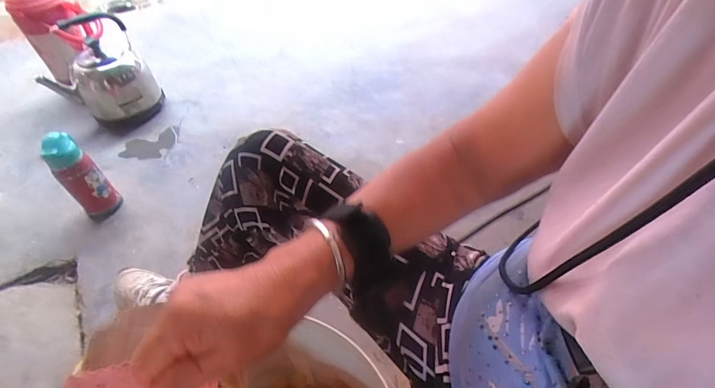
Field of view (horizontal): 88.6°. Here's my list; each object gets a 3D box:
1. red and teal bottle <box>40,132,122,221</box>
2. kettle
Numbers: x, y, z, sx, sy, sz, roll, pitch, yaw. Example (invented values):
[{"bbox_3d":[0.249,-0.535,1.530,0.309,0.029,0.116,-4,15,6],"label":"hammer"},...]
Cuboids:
[{"bbox_3d":[-0.628,-0.034,0.843,0.061,0.217,0.074,4,48,6],"label":"red and teal bottle"},{"bbox_3d":[-0.751,-0.365,1.076,0.227,0.305,0.188,-5,48,-2],"label":"kettle"}]

